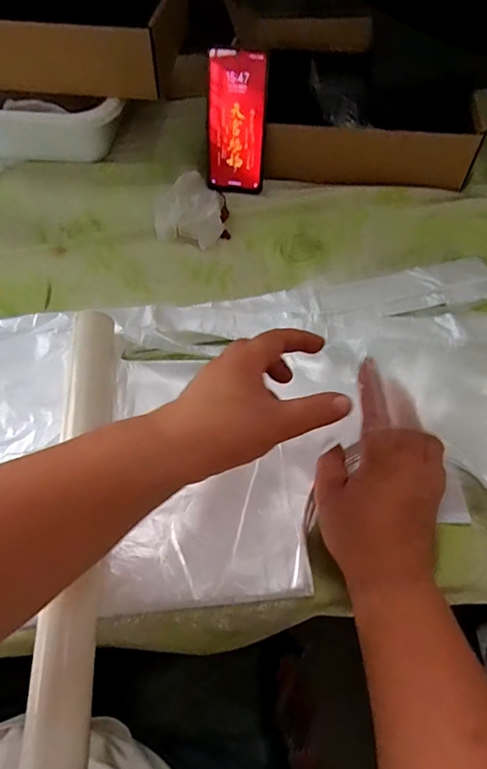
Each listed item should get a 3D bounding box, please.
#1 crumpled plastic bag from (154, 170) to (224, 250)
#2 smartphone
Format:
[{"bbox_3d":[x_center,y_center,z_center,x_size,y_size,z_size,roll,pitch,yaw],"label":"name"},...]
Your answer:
[{"bbox_3d":[-0.069,-0.237,0.609,0.086,0.023,0.122,5,57,4],"label":"crumpled plastic bag"},{"bbox_3d":[-0.010,-0.337,0.591,0.076,0.161,0.010,5,39,4],"label":"smartphone"}]

